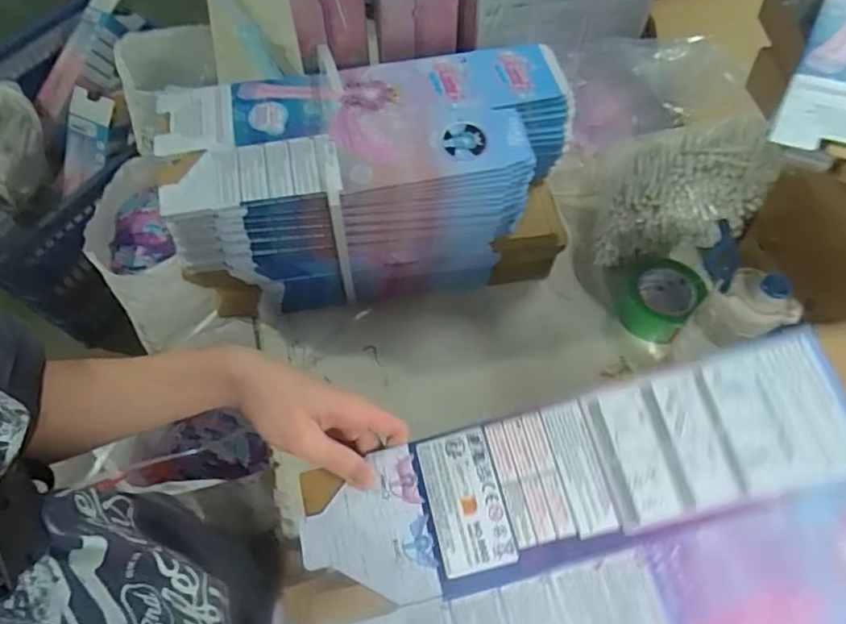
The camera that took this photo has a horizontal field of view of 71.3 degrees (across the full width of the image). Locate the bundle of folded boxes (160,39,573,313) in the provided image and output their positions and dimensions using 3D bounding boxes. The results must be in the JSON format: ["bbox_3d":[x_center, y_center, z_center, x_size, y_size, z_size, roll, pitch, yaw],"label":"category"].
[{"bbox_3d":[-0.060,-0.152,0.791,0.484,0.251,0.219,-9,60,-5],"label":"bundle of folded boxes"}]

